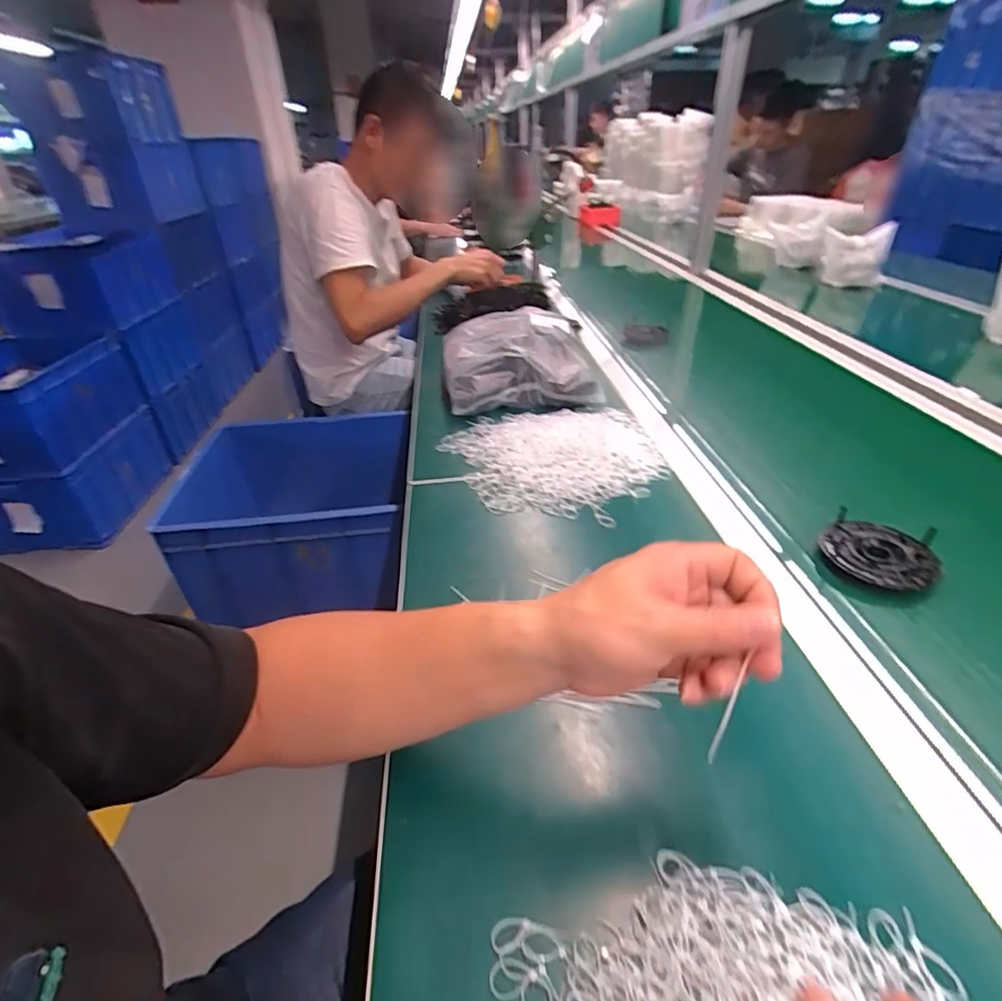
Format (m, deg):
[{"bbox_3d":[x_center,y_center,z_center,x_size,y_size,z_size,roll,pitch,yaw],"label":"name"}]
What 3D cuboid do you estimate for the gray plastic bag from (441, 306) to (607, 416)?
[{"bbox_3d":[0.022,-0.262,0.947,0.244,0.084,0.309,-6,34,-6],"label":"gray plastic bag"}]

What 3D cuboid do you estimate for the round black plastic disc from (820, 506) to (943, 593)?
[{"bbox_3d":[0.382,0.051,0.538,0.098,0.018,0.094,20,40,28],"label":"round black plastic disc"}]

